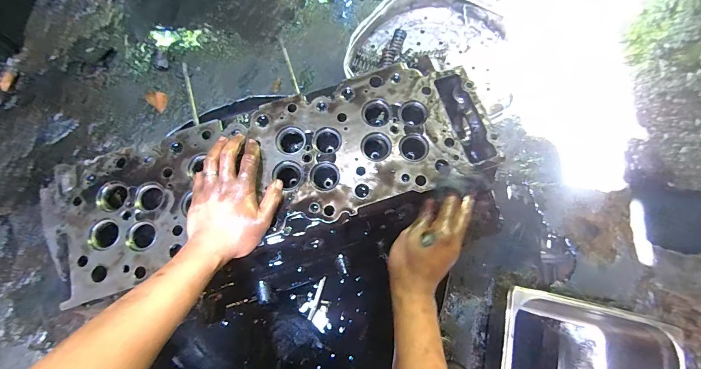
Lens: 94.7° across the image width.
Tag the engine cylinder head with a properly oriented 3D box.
[{"bbox_3d":[-0.109,-0.001,0.468,0.611,0.083,0.230,-13,74,-2],"label":"engine cylinder head"}]

